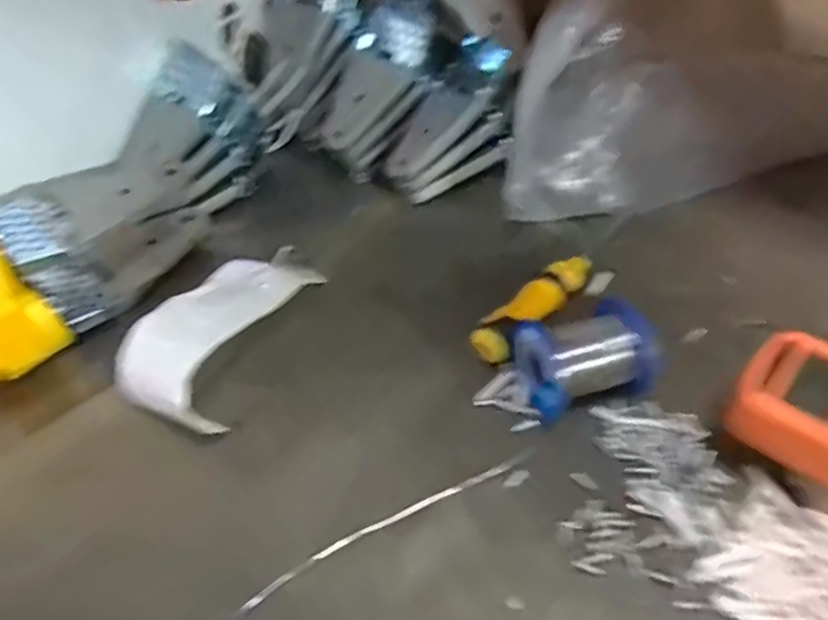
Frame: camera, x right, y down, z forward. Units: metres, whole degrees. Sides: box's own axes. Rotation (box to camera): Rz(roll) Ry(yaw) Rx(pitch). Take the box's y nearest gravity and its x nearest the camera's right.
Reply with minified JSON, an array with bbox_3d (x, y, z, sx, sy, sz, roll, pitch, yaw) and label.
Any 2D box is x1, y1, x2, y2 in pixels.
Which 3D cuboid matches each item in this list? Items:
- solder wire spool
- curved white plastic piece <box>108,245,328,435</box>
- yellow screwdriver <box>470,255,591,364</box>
[{"bbox_3d":[0.107,0.031,0.413,0.073,0.049,0.058,-13,47,-6],"label":"solder wire spool"},{"bbox_3d":[-0.134,0.003,0.449,0.068,0.043,0.163,11,49,16],"label":"curved white plastic piece"},{"bbox_3d":[0.087,-0.003,0.465,0.025,0.028,0.118,33,58,32],"label":"yellow screwdriver"}]

